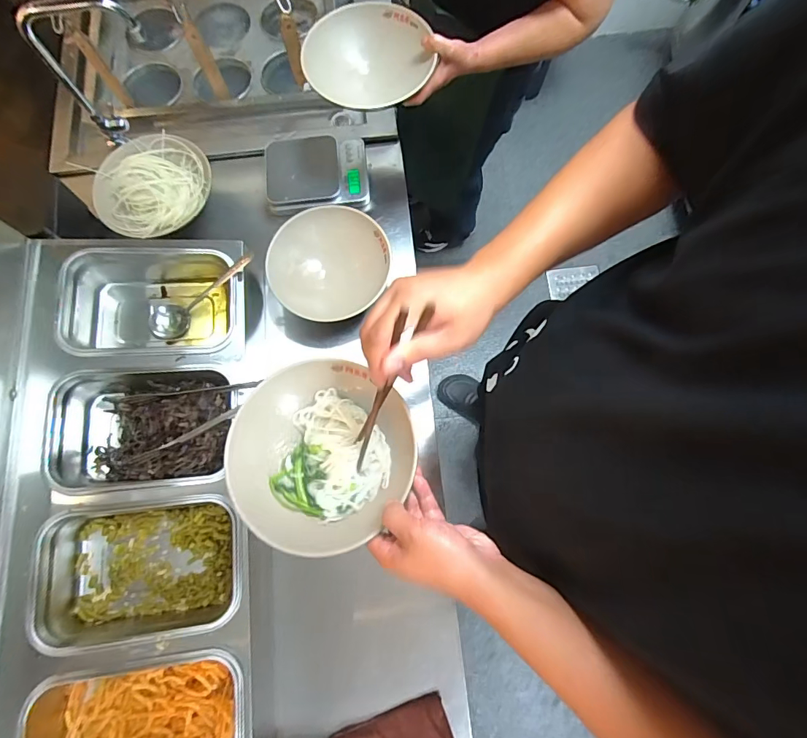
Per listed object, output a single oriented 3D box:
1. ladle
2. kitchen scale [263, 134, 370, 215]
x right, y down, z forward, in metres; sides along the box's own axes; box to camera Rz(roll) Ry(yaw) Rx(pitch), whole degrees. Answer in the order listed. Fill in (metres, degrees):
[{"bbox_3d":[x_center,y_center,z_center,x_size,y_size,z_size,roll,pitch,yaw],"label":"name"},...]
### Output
[{"bbox_3d":[-0.311,-0.118,0.688,0.199,0.043,0.057,-32,77,10],"label":"ladle"},{"bbox_3d":[-0.162,-0.374,0.810,0.180,0.030,0.151,-6,76,0],"label":"kitchen scale"}]

